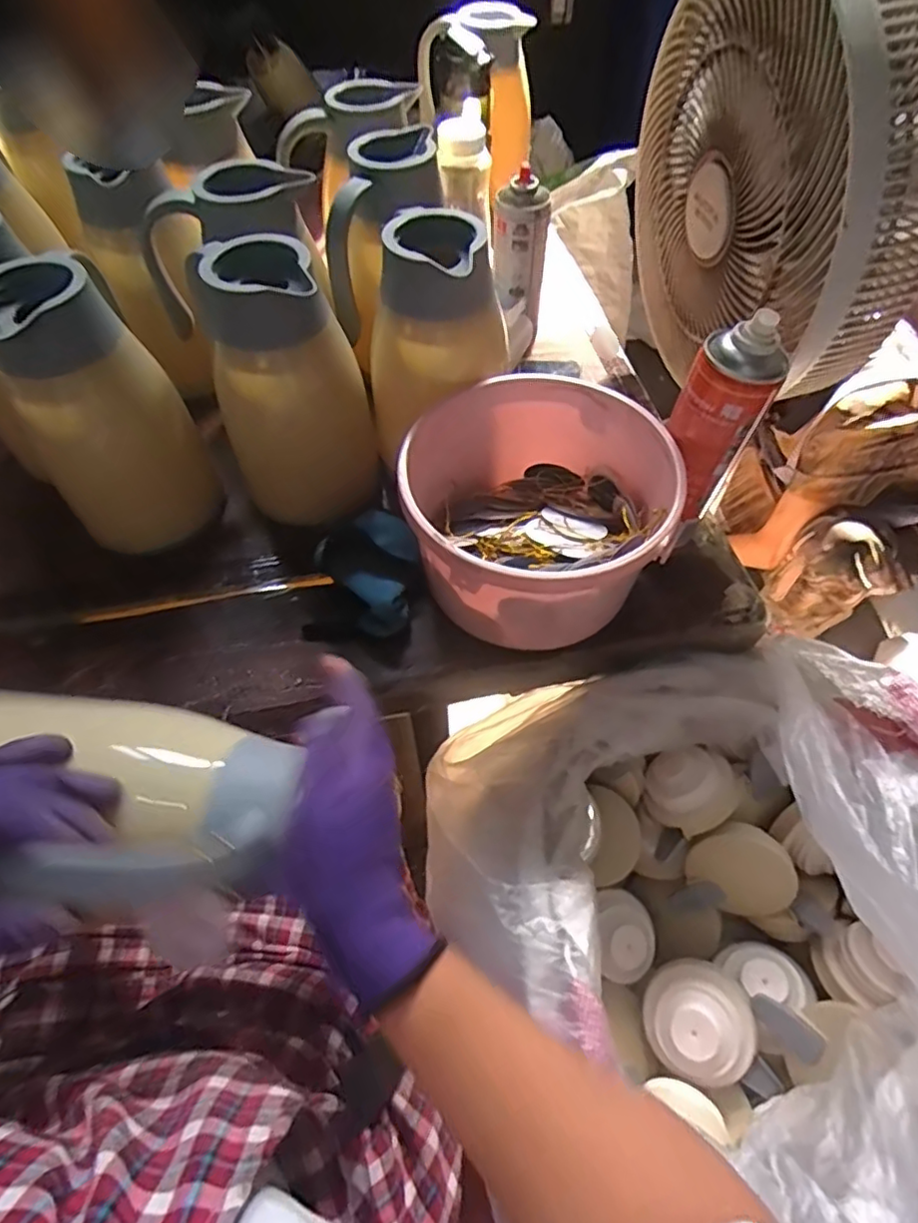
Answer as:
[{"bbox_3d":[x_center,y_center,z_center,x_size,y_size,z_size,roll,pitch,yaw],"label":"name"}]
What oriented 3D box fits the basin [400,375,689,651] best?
[{"bbox_3d":[0.060,-0.080,0.519,0.201,0.121,0.197,-1,57,1],"label":"basin"}]

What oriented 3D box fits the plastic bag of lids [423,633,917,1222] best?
[{"bbox_3d":[0.254,0.234,0.460,0.377,0.218,0.521,-30,61,-17],"label":"plastic bag of lids"}]

